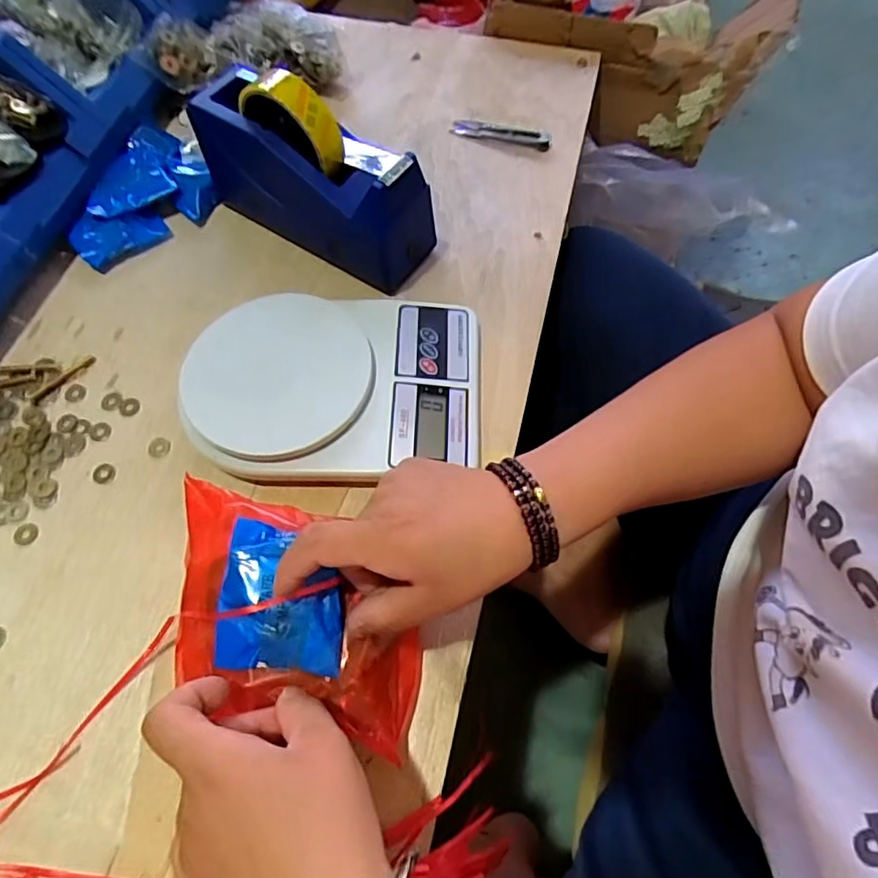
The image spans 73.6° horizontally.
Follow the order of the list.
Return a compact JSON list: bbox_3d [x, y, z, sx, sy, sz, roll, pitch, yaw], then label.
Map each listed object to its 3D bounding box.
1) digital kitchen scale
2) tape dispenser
[{"bbox_3d":[-0.077,-0.041,0.432,0.214,0.043,0.146,-2,63,0],"label":"digital kitchen scale"},{"bbox_3d":[-0.100,-0.218,0.473,0.195,0.121,0.071,34,68,16],"label":"tape dispenser"}]

